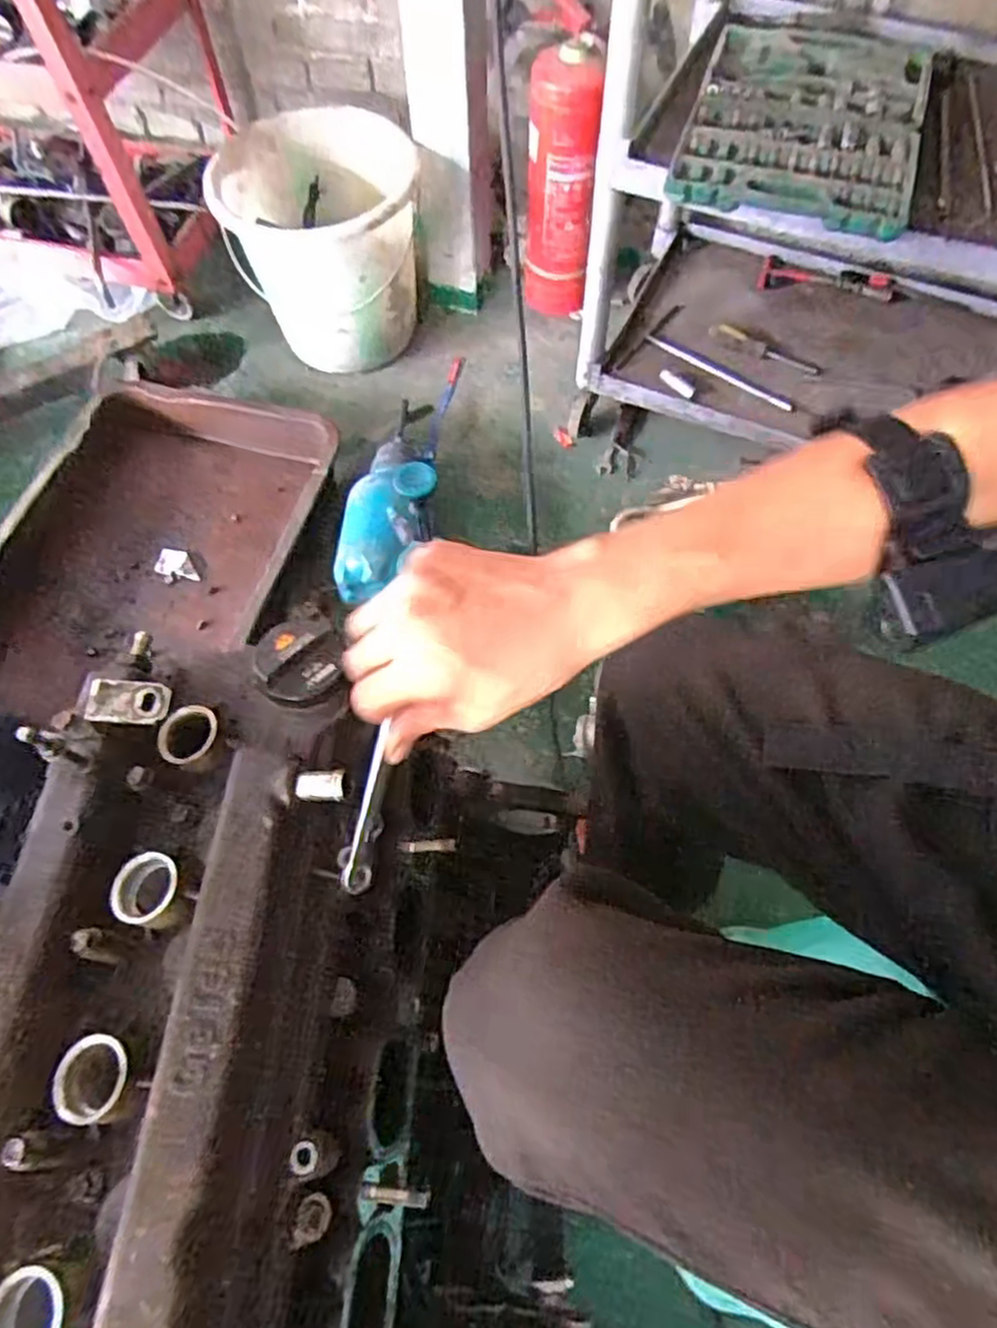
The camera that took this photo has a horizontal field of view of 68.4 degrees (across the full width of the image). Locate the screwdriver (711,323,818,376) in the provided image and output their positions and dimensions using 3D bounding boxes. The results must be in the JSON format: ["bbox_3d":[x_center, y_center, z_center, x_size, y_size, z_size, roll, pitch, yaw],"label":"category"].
[{"bbox_3d":[0.453,-0.537,1.241,0.190,0.032,0.034,22,65,11],"label":"screwdriver"}]

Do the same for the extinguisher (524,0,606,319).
[{"bbox_3d":[0.110,-0.875,1.307,0.118,0.468,0.159,1,63,0],"label":"extinguisher"}]

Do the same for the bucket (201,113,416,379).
[{"bbox_3d":[-0.303,-0.726,1.313,0.322,0.315,0.281,3,63,1],"label":"bucket"}]

